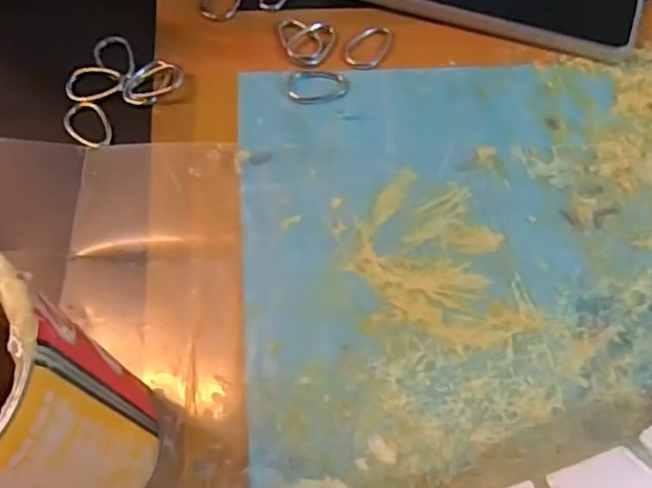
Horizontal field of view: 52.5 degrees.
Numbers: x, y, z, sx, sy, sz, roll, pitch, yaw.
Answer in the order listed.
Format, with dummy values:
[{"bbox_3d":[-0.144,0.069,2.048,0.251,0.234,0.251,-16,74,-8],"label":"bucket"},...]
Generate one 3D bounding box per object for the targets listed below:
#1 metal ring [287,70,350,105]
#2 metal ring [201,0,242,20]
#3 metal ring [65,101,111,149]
[{"bbox_3d":[-0.004,-0.076,0.323,0.030,0.004,0.019,5,65,2],"label":"metal ring"},{"bbox_3d":[-0.053,-0.129,0.345,0.017,0.009,0.027,20,67,9],"label":"metal ring"},{"bbox_3d":[-0.112,-0.057,0.311,0.018,0.004,0.026,-37,70,-15],"label":"metal ring"}]

